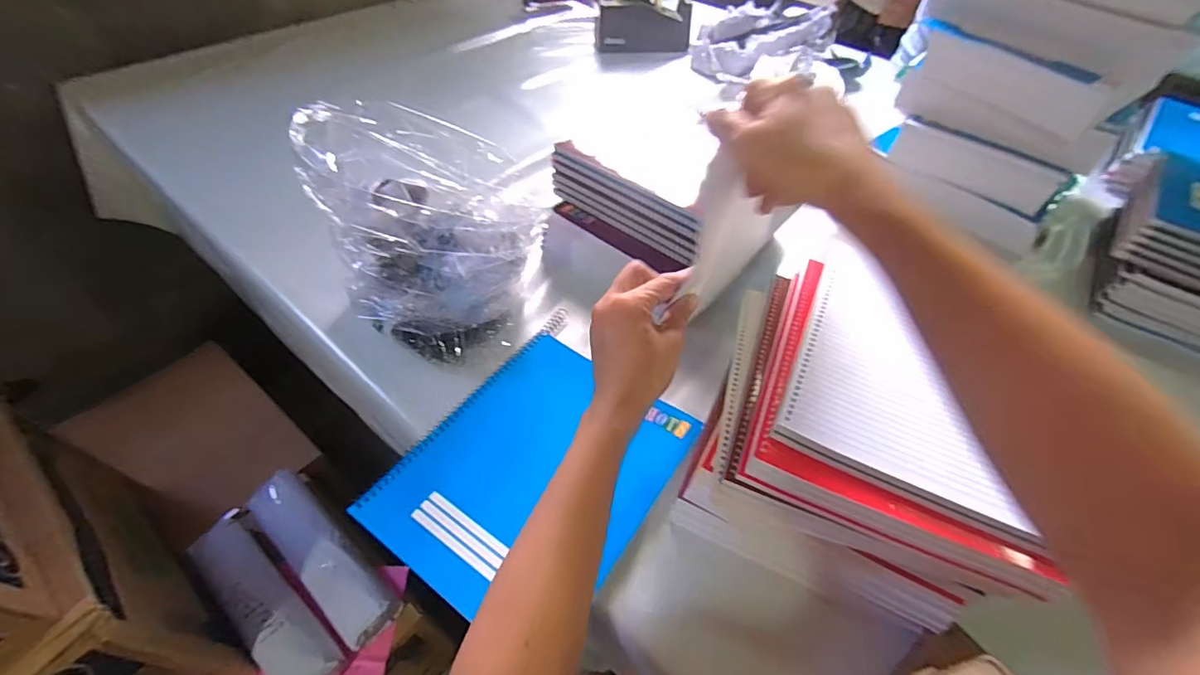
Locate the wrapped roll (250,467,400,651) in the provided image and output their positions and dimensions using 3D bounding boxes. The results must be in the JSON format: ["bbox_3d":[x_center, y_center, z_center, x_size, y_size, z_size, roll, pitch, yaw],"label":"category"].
[{"bbox_3d":[-0.416,0.321,0.753,0.286,0.058,0.081,34,56,24],"label":"wrapped roll"}]

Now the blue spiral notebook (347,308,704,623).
[{"bbox_3d":[-0.048,0.111,0.456,0.204,0.017,0.262,29,54,20],"label":"blue spiral notebook"}]

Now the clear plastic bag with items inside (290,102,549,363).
[{"bbox_3d":[-0.159,-0.104,0.502,0.184,0.201,0.172,-23,54,-20],"label":"clear plastic bag with items inside"}]

